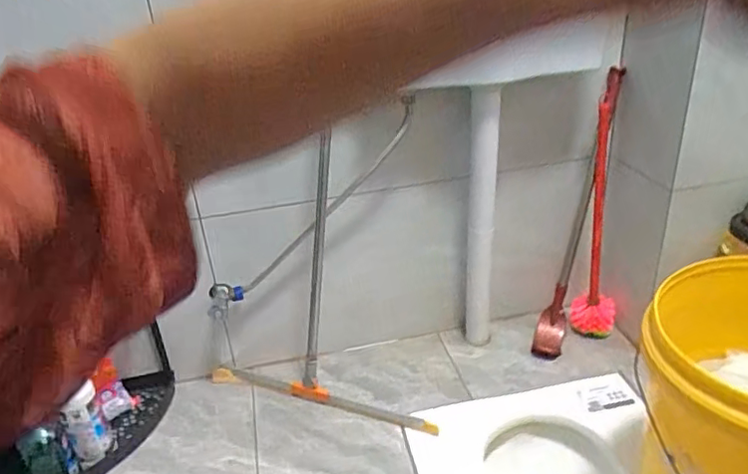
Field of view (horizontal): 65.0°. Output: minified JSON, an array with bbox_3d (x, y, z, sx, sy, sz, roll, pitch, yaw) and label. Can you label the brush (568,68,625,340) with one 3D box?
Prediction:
[{"bbox_3d":[0.436,-0.042,1.118,0.087,0.510,0.094,7,31,23],"label":"brush"}]

